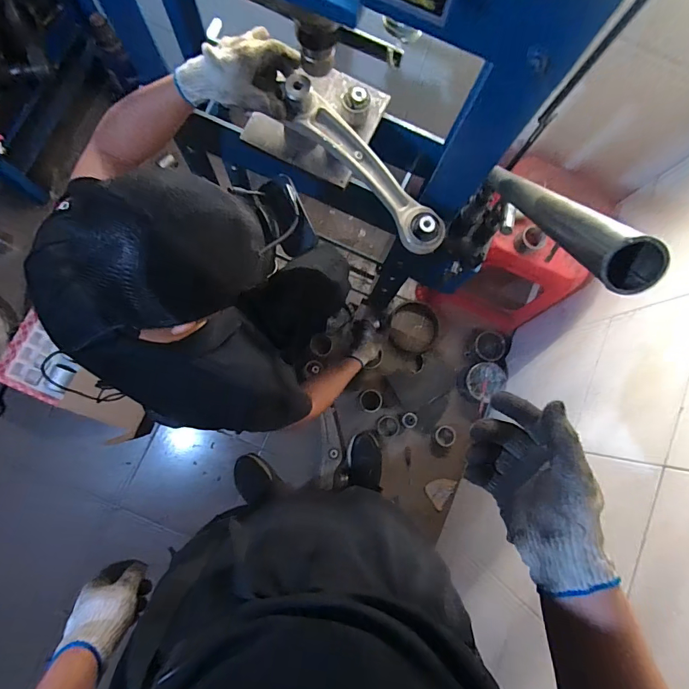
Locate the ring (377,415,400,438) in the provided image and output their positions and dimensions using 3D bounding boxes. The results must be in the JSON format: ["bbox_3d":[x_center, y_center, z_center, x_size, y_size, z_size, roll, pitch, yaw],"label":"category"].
[{"bbox_3d":[0.142,0.261,1.303,0.072,0.007,0.067,1,82,-5],"label":"ring"}]

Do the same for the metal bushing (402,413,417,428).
[{"bbox_3d":[0.207,0.242,1.304,0.054,0.068,0.050,1,82,-5],"label":"metal bushing"}]

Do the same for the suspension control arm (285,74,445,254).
[{"bbox_3d":[0.033,-0.268,0.615,0.063,0.053,0.319,-43,87,-9],"label":"suspension control arm"}]

